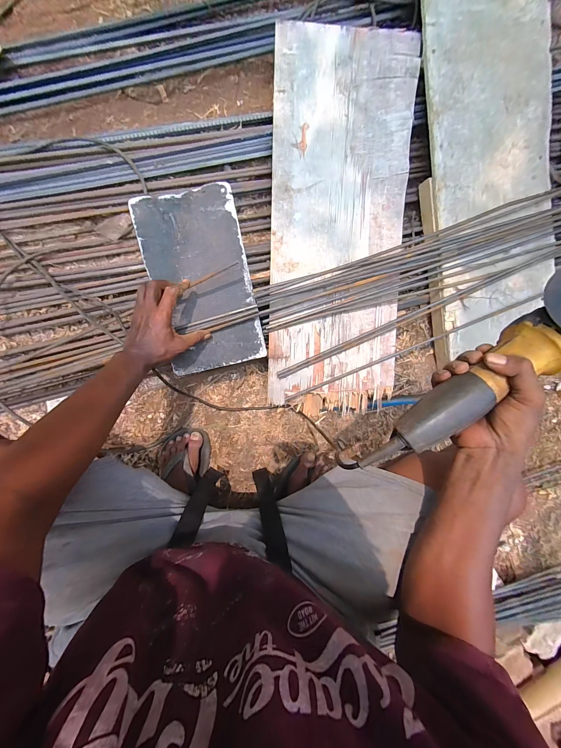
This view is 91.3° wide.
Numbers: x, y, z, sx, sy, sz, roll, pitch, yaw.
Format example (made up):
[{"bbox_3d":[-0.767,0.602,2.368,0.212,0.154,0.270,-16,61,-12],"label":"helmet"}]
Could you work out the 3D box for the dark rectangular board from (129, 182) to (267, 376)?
[{"bbox_3d":[-0.157,-0.183,0.552,0.191,0.022,0.341,-14,95,-3],"label":"dark rectangular board"}]

